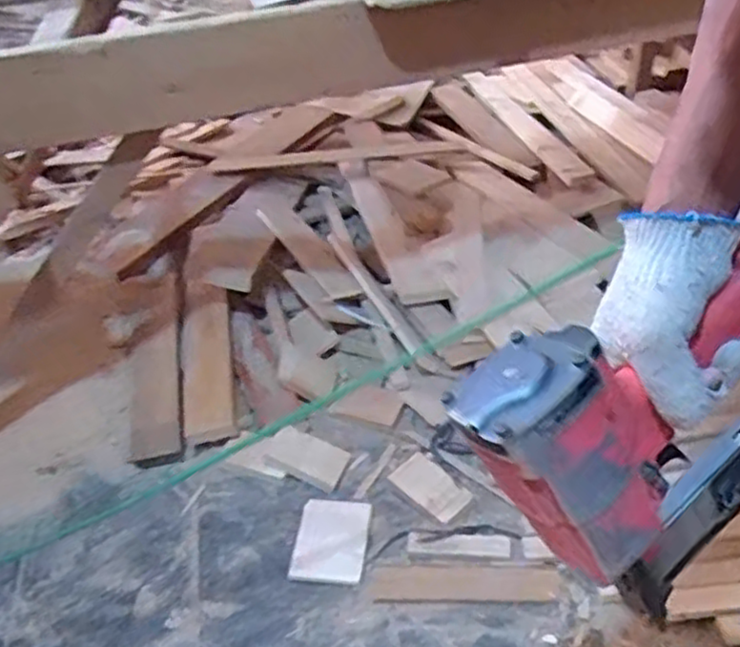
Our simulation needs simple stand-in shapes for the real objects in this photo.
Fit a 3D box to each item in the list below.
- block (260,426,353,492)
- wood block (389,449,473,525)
[{"bbox_3d":[-0.119,0.251,1.374,0.150,0.018,0.084,23,63,11],"label":"block"},{"bbox_3d":[0.106,0.287,1.285,0.082,0.024,0.140,-32,47,-27],"label":"wood block"}]

